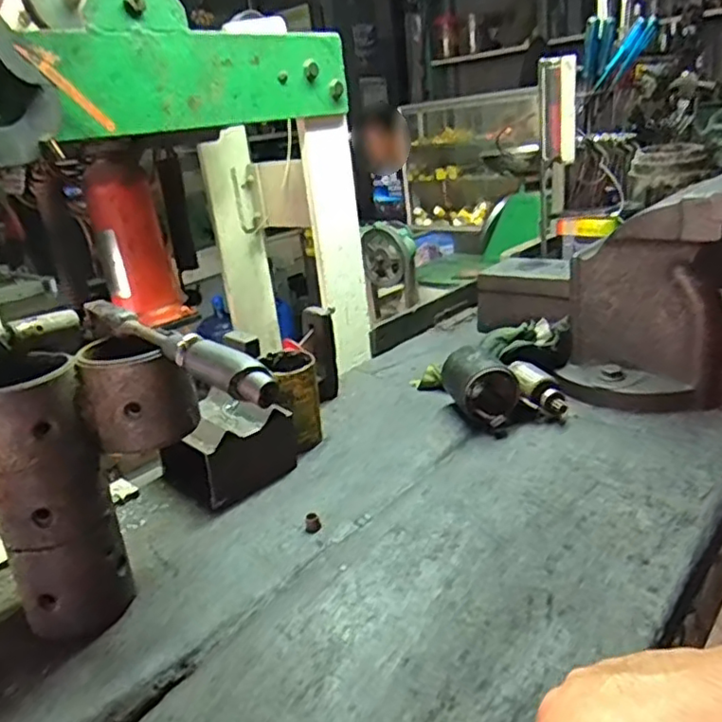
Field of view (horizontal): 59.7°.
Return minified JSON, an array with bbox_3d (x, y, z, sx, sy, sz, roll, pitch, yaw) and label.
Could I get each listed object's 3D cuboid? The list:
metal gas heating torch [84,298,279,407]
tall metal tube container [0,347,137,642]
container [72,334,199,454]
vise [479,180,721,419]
[{"bbox_3d":[-0.157,-0.013,0.501,0.024,0.033,0.258,-25,28,-39],"label":"metal gas heating torch"},{"bbox_3d":[-0.260,0.119,0.534,0.089,0.236,0.091,-20,25,-31],"label":"tall metal tube container"},{"bbox_3d":[-0.187,0.023,0.539,0.089,0.084,0.083,-14,23,-20],"label":"container"},{"bbox_3d":[0.393,-0.078,0.798,0.555,0.269,0.165,14,29,42],"label":"vise"}]

